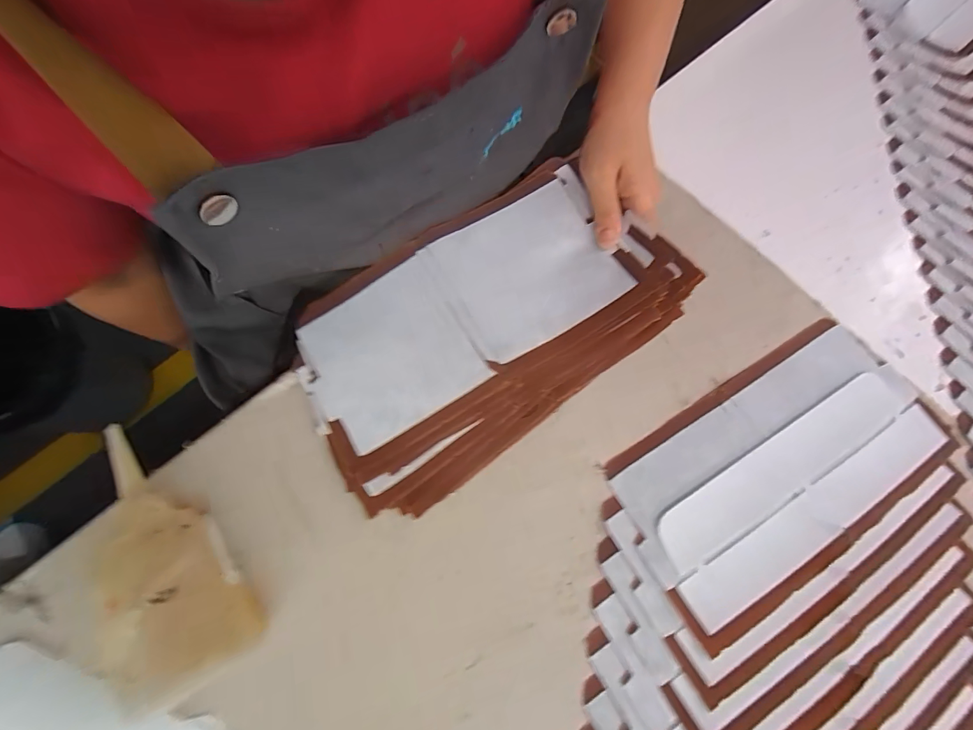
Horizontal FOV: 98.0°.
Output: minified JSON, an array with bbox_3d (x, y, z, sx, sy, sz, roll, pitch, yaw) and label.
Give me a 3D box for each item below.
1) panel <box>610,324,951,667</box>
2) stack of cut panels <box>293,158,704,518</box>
[{"bbox_3d":[0.206,0.067,0.296,0.237,0.010,0.116,-30,75,-10],"label":"panel"},{"bbox_3d":[-0.003,-0.031,0.300,0.260,0.036,0.156,-34,76,-11],"label":"stack of cut panels"}]

